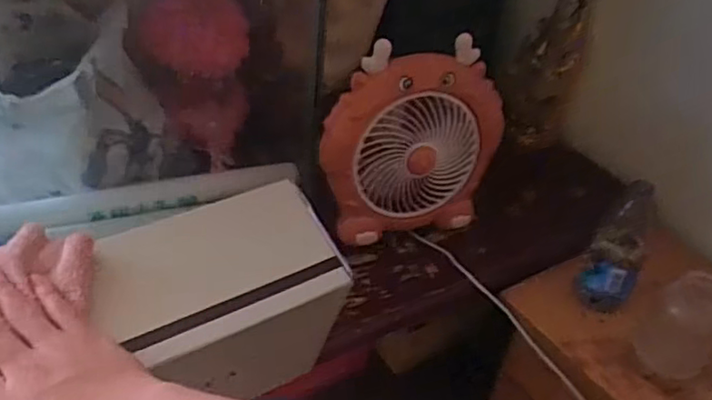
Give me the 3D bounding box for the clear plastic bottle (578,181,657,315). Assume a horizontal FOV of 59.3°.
[{"bbox_3d":[0.349,0.061,0.827,0.071,0.175,0.066,24,39,23],"label":"clear plastic bottle"}]

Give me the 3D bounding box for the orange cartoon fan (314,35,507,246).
[{"bbox_3d":[0.072,-0.072,0.805,0.224,0.243,0.057,-9,38,-19],"label":"orange cartoon fan"}]

